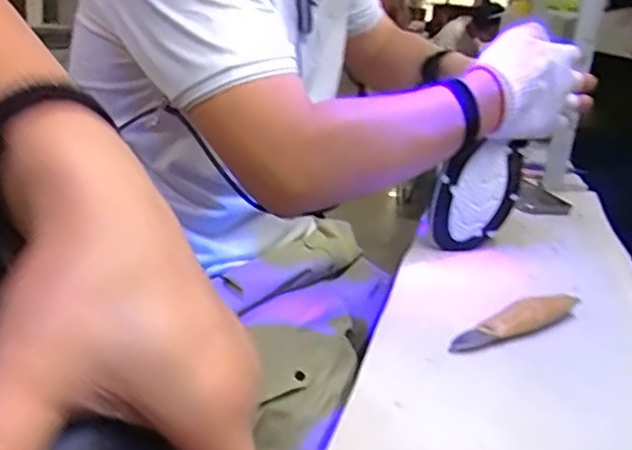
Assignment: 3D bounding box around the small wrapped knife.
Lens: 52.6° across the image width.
[{"bbox_3d":[0.177,0.084,0.555,0.167,0.021,0.034,-8,24,-38],"label":"small wrapped knife"}]

